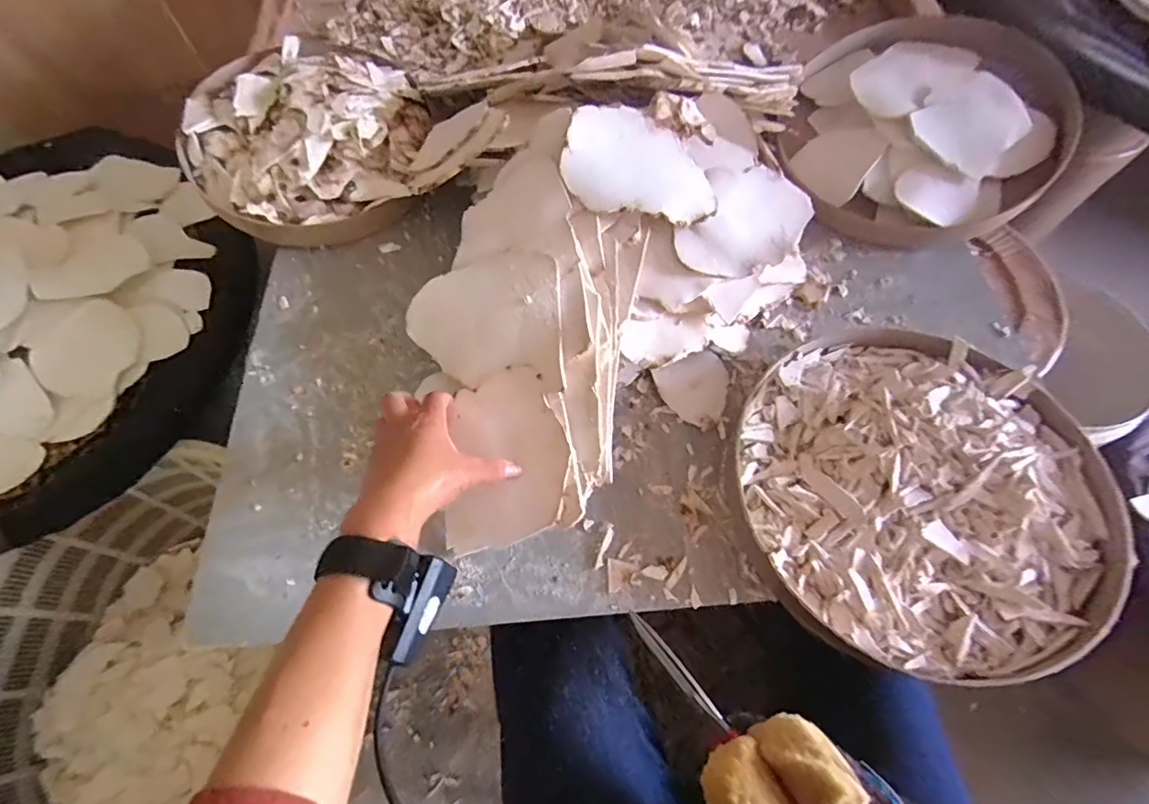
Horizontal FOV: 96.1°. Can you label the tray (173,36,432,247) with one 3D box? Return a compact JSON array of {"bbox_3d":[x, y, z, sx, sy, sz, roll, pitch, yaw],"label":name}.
[{"bbox_3d":[-0.332,-0.334,0.636,0.269,0.099,0.265,-1,66,2],"label":"tray"}]

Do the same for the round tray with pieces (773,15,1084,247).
[{"bbox_3d":[0.410,-0.321,0.626,0.292,0.099,0.282,-3,78,15],"label":"round tray with pieces"}]

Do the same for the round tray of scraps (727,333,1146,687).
[{"bbox_3d":[0.300,0.067,0.449,0.303,0.048,0.296,-1,66,2],"label":"round tray of scraps"}]

